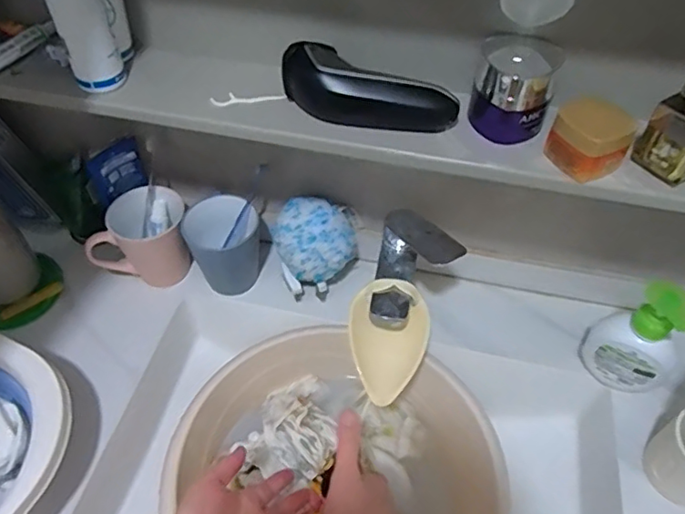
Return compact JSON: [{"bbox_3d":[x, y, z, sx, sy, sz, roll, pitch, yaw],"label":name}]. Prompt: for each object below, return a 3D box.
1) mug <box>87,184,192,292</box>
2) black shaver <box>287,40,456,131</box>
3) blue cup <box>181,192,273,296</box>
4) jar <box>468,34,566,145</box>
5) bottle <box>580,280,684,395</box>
[{"bbox_3d":[-0.250,-0.021,0.720,0.111,0.103,0.082,-2,51,-2],"label":"mug"},{"bbox_3d":[0.021,-0.142,0.491,0.155,0.052,0.048,18,53,14],"label":"black shaver"},{"bbox_3d":[-0.142,-0.012,0.707,0.095,0.100,0.076,-6,51,-6],"label":"blue cup"},{"bbox_3d":[0.146,-0.144,0.487,0.064,0.062,0.065,0,51,0],"label":"jar"},{"bbox_3d":[0.308,0.086,0.593,0.088,0.155,0.045,34,58,24],"label":"bottle"}]

